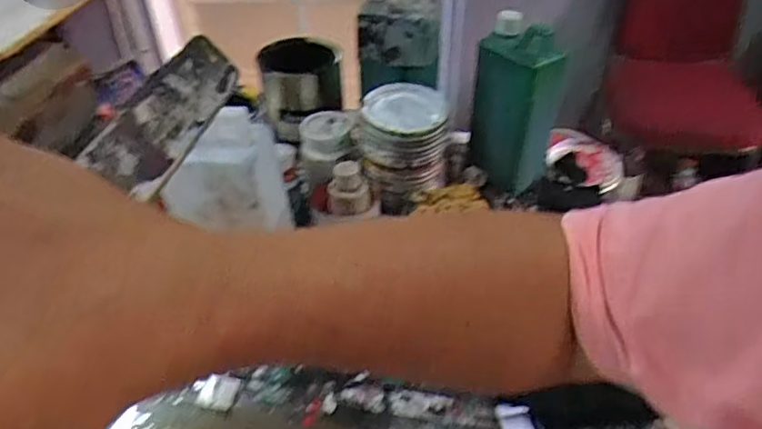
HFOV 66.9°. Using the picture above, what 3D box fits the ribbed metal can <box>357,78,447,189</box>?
[{"bbox_3d":[0.027,-0.093,0.694,0.103,0.088,0.092,3,41,4],"label":"ribbed metal can"}]

